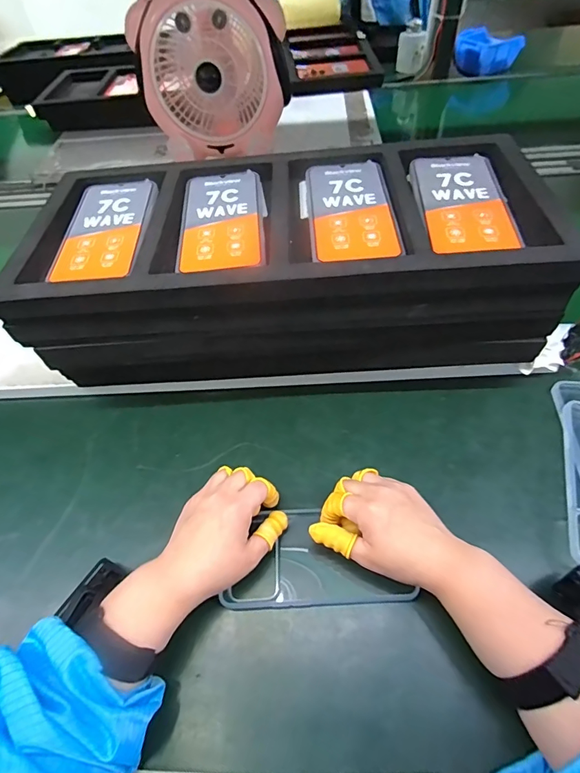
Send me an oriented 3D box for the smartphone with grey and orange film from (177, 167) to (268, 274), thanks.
[{"bbox_3d":[-0.064,-0.162,0.400,0.079,0.008,0.166,-6,54,0],"label":"smartphone with grey and orange film"}]

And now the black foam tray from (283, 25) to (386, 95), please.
[{"bbox_3d":[0.099,-0.867,1.095,0.220,0.048,0.378,-6,52,0],"label":"black foam tray"}]

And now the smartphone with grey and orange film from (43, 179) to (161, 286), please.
[{"bbox_3d":[-0.178,-0.156,0.407,0.079,0.010,0.173,-3,54,2],"label":"smartphone with grey and orange film"}]

